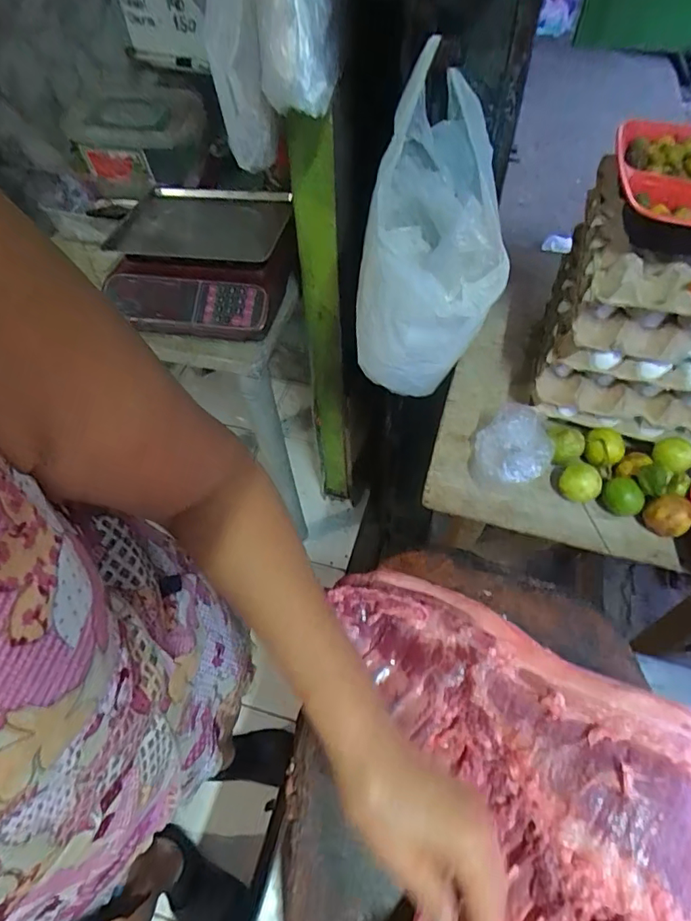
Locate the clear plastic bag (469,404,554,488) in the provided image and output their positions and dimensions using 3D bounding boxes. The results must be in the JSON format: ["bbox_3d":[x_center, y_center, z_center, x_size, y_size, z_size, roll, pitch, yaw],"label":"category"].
[{"bbox_3d":[0.195,-0.014,0.605,0.084,0.067,0.090,12,56,11],"label":"clear plastic bag"}]

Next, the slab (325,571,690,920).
[{"bbox_3d":[0.115,0.289,0.424,0.367,0.063,0.328,21,58,17],"label":"slab"}]

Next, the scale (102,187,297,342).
[{"bbox_3d":[-0.265,-0.389,0.996,0.325,0.107,0.343,9,55,9],"label":"scale"}]

